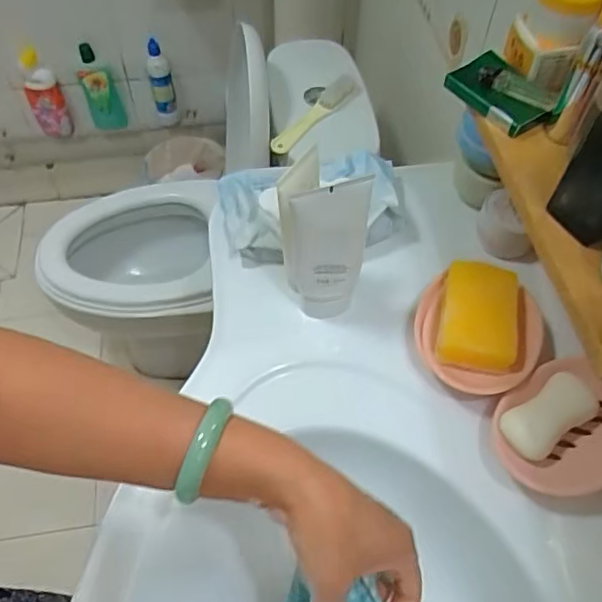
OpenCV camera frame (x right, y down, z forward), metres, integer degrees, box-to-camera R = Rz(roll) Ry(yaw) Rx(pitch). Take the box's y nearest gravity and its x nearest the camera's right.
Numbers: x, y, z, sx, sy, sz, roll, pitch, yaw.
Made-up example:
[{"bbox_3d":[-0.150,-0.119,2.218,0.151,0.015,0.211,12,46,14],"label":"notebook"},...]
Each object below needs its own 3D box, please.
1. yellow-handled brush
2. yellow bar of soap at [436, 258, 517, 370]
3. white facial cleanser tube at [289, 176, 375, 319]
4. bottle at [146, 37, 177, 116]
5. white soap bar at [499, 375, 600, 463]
[{"bbox_3d":[0.032,-0.315,0.986,0.045,0.027,0.217,31,61,18],"label":"yellow-handled brush"},{"bbox_3d":[0.173,0.009,0.574,0.069,0.032,0.111,10,57,6],"label":"yellow bar of soap"},{"bbox_3d":[0.024,-0.048,0.570,0.071,0.176,0.037,-5,50,-5],"label":"white facial cleanser tube"},{"bbox_3d":[-0.351,-0.552,1.470,0.054,0.207,0.039,-15,58,-11],"label":"bottle"},{"bbox_3d":[0.219,0.100,0.517,0.086,0.016,0.045,-34,66,-7],"label":"white soap bar"}]

